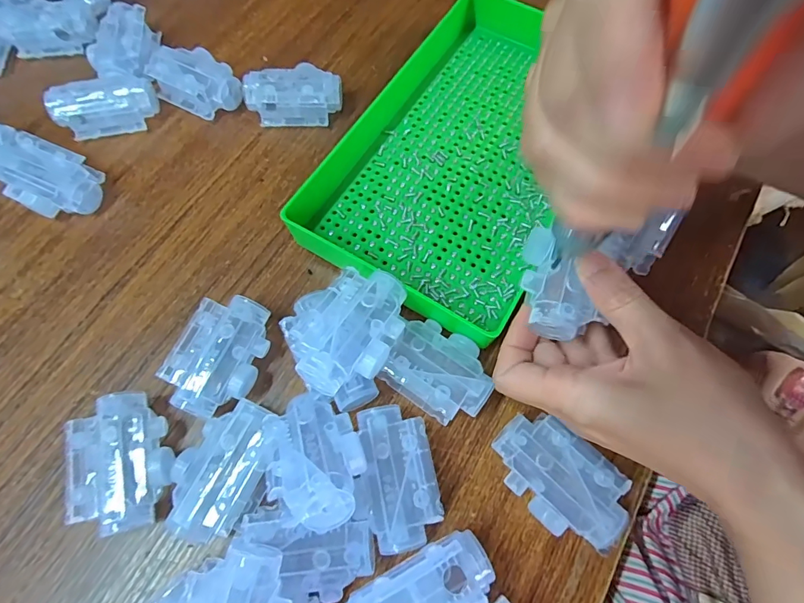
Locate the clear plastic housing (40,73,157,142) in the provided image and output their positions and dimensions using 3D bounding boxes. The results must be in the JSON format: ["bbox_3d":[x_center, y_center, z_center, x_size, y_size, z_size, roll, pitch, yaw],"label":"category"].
[{"bbox_3d":[-0.222,-0.148,0.330,0.070,0.029,0.036,-14,69,-5],"label":"clear plastic housing"}]

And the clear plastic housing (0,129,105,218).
[{"bbox_3d":[-0.245,-0.085,0.301,0.071,0.029,0.045,27,71,10],"label":"clear plastic housing"}]

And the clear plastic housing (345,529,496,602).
[{"bbox_3d":[0.009,0.133,0.195,0.069,0.018,0.033,-25,71,-9],"label":"clear plastic housing"}]

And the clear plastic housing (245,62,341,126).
[{"bbox_3d":[-0.081,-0.156,0.329,0.070,0.030,0.039,-3,69,-1],"label":"clear plastic housing"}]

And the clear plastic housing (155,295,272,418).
[{"bbox_3d":[-0.105,0.032,0.256,0.043,0.029,0.067,19,70,7],"label":"clear plastic housing"}]

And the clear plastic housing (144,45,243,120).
[{"bbox_3d":[-0.157,-0.171,0.340,0.068,0.029,0.044,25,71,9],"label":"clear plastic housing"}]

